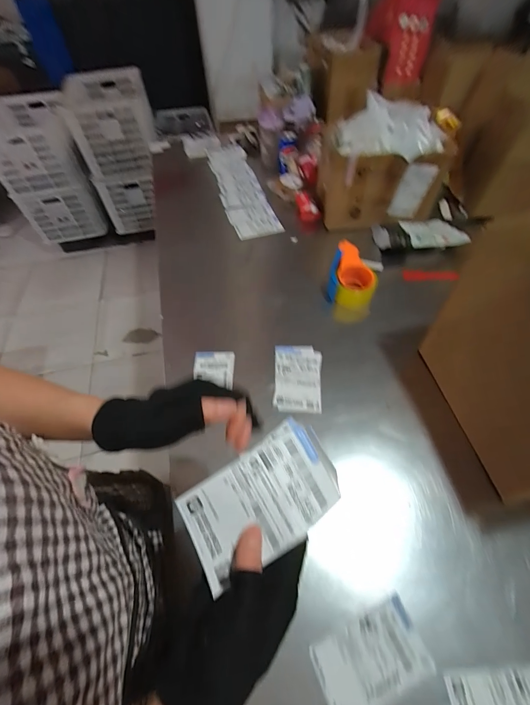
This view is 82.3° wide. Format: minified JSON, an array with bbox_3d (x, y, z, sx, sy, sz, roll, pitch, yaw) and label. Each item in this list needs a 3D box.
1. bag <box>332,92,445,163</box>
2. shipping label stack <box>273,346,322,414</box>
[{"bbox_3d":[0.296,-0.514,0.710,0.249,0.095,0.131,7,57,7],"label":"bag"},{"bbox_3d":[0.063,0.047,0.585,0.089,0.010,0.149,2,56,3],"label":"shipping label stack"}]

